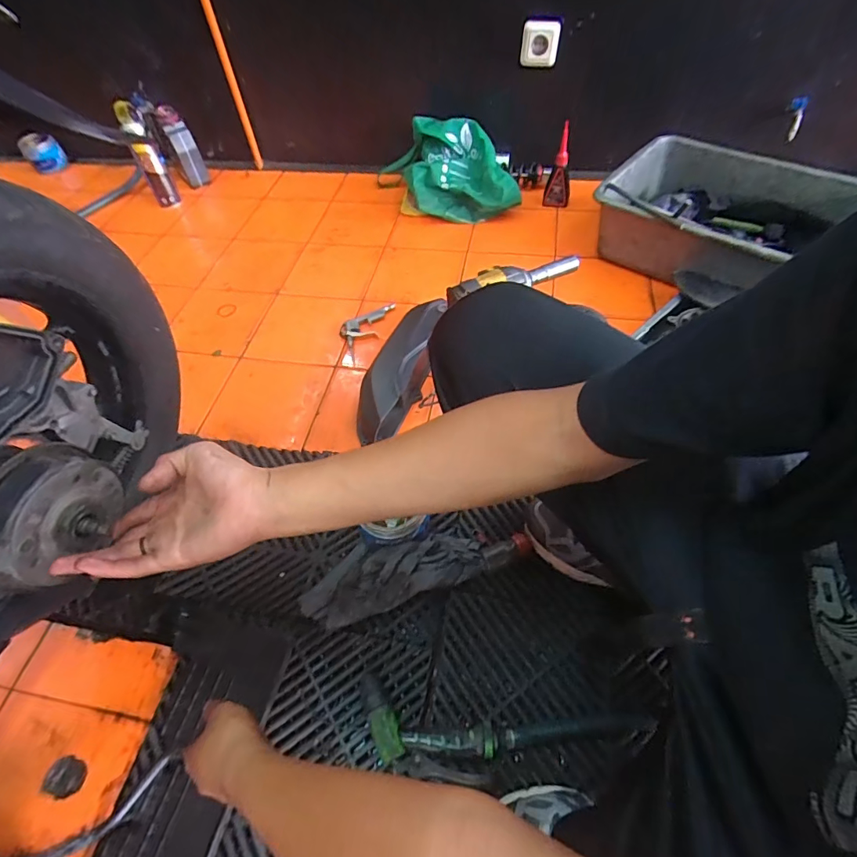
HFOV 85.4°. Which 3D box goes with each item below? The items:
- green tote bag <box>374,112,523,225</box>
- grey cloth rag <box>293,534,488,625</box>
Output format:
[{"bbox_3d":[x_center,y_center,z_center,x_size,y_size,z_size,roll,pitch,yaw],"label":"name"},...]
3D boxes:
[{"bbox_3d":[0.048,-0.641,1.175,0.367,0.177,0.186,7,54,9],"label":"green tote bag"},{"bbox_3d":[-0.051,0.192,0.635,0.239,0.046,0.092,-17,55,-10],"label":"grey cloth rag"}]

